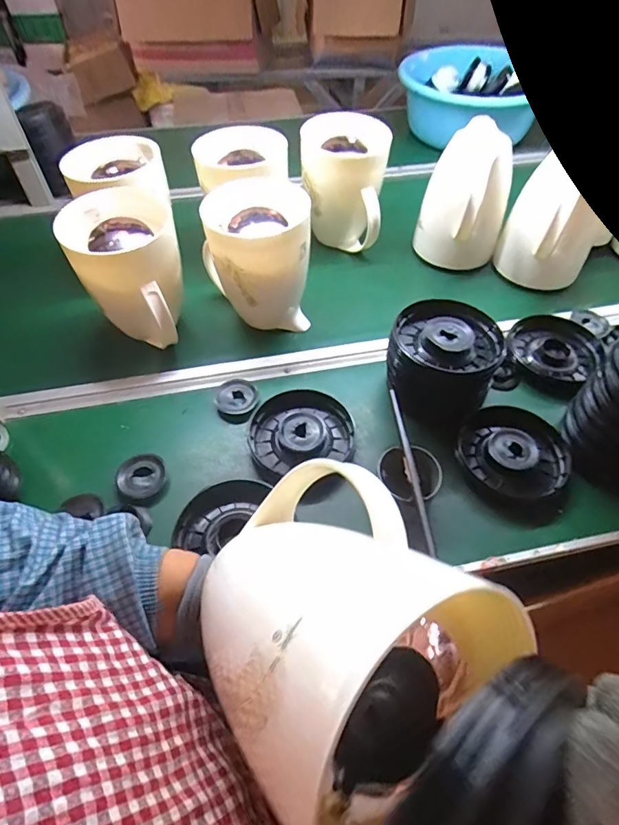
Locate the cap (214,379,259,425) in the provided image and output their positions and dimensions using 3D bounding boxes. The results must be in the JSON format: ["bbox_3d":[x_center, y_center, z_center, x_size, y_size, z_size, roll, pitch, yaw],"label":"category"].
[{"bbox_3d":[-0.102,-0.017,0.659,0.057,0.019,0.068,-9,52,-7],"label":"cap"}]

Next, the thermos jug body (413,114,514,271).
[{"bbox_3d":[0.255,-0.345,0.790,0.120,0.218,0.127,0,51,0],"label":"thermos jug body"}]

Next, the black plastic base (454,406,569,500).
[{"bbox_3d":[0.265,0.050,0.608,0.127,0.031,0.137,0,51,0],"label":"black plastic base"}]

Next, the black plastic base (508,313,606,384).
[{"bbox_3d":[0.386,-0.101,0.721,0.115,0.032,0.129,-28,57,-20],"label":"black plastic base"}]

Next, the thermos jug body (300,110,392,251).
[{"bbox_3d":[0.059,-0.392,0.821,0.145,0.213,0.130,2,51,2],"label":"thermos jug body"}]

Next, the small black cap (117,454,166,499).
[{"bbox_3d":[-0.208,0.077,0.583,0.054,0.022,0.053,0,51,0],"label":"small black cap"}]

